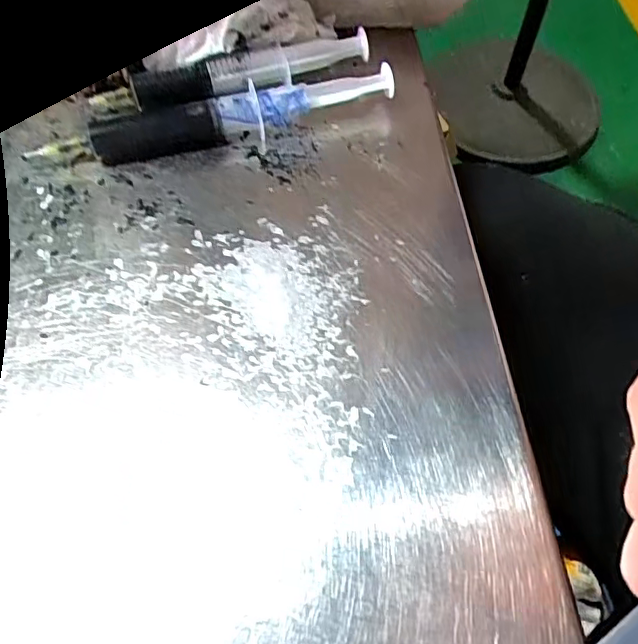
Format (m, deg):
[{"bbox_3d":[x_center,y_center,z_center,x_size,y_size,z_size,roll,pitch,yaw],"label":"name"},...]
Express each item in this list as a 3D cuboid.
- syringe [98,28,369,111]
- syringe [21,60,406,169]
[{"bbox_3d":[-0.040,-0.123,0.295,0.134,0.019,0.018,-21,62,-12],"label":"syringe"},{"bbox_3d":[-0.047,-0.099,0.284,0.167,0.021,0.025,-16,61,-9],"label":"syringe"}]

